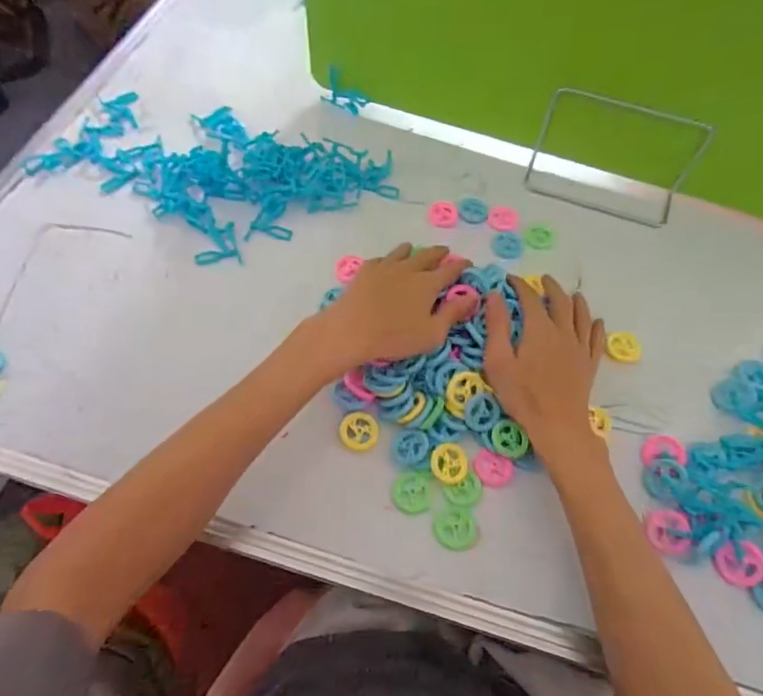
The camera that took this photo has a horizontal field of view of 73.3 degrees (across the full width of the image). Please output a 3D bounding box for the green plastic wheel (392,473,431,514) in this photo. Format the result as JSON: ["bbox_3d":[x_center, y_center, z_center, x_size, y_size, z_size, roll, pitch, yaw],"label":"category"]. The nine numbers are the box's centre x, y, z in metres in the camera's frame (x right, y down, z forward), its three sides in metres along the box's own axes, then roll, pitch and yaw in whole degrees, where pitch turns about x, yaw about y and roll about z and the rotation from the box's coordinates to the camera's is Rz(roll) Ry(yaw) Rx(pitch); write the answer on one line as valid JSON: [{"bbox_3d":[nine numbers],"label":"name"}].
[{"bbox_3d":[0.023,0.108,0.382,0.029,0.005,0.030,0,61,0],"label":"green plastic wheel"}]

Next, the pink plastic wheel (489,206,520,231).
[{"bbox_3d":[0.121,-0.129,0.510,0.029,0.005,0.026,11,62,6],"label":"pink plastic wheel"}]

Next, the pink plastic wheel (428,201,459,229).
[{"bbox_3d":[0.062,-0.133,0.510,0.028,0.005,0.031,4,61,2],"label":"pink plastic wheel"}]

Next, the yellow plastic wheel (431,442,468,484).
[{"bbox_3d":[0.051,0.087,0.386,0.030,0.004,0.030,7,71,-19],"label":"yellow plastic wheel"}]

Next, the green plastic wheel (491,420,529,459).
[{"bbox_3d":[0.098,0.072,0.397,0.022,0.004,0.029,-37,84,-6],"label":"green plastic wheel"}]

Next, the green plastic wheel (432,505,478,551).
[{"bbox_3d":[0.054,0.129,0.370,0.032,0.004,0.030,0,61,0],"label":"green plastic wheel"}]

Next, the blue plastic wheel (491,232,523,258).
[{"bbox_3d":[0.122,-0.100,0.498,0.028,0.004,0.030,9,62,5],"label":"blue plastic wheel"}]

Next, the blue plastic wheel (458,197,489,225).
[{"bbox_3d":[0.092,-0.138,0.514,0.029,0.005,0.032,7,61,3],"label":"blue plastic wheel"}]

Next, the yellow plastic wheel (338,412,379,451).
[{"bbox_3d":[-0.017,0.065,0.399,0.030,0.005,0.029,3,80,-5],"label":"yellow plastic wheel"}]

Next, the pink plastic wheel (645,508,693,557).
[{"bbox_3d":[0.209,0.133,0.372,0.029,0.005,0.031,-23,65,12],"label":"pink plastic wheel"}]

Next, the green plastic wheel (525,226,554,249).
[{"bbox_3d":[0.155,-0.109,0.500,0.026,0.004,0.027,0,61,0],"label":"green plastic wheel"}]

